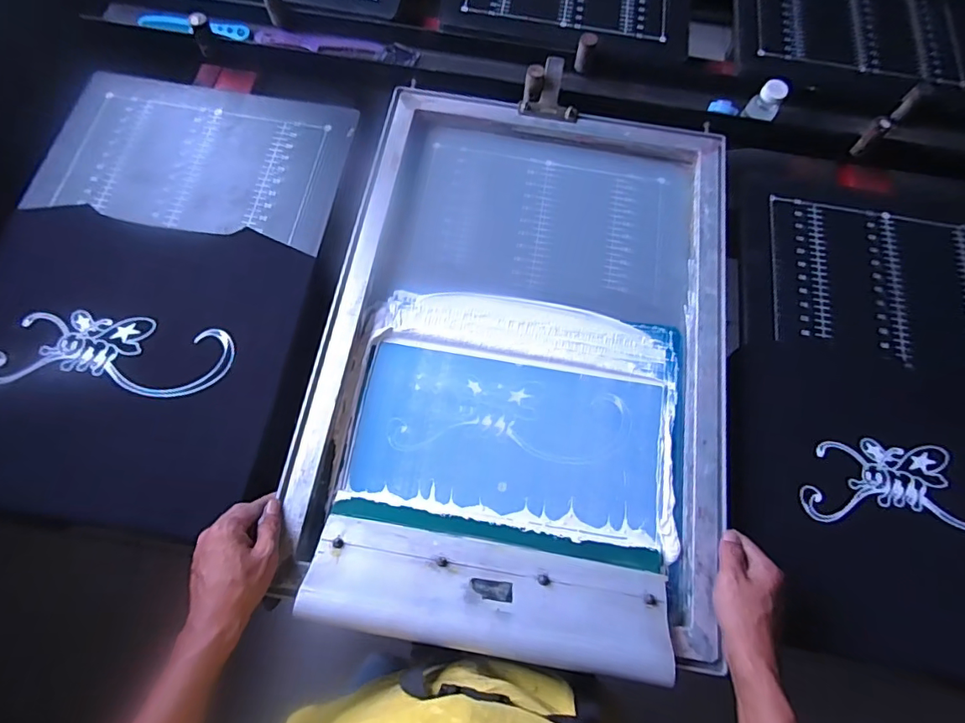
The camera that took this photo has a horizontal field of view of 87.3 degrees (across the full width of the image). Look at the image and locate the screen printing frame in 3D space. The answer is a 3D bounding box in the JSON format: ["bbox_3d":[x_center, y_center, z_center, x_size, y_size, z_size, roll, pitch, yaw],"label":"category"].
[{"bbox_3d":[0.057,-0.047,0.611,0.454,0.031,0.613,9,71,1],"label":"screen printing frame"}]

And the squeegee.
[{"bbox_3d":[0.006,0.225,0.505,0.343,0.038,0.121,10,46,1],"label":"squeegee"}]

